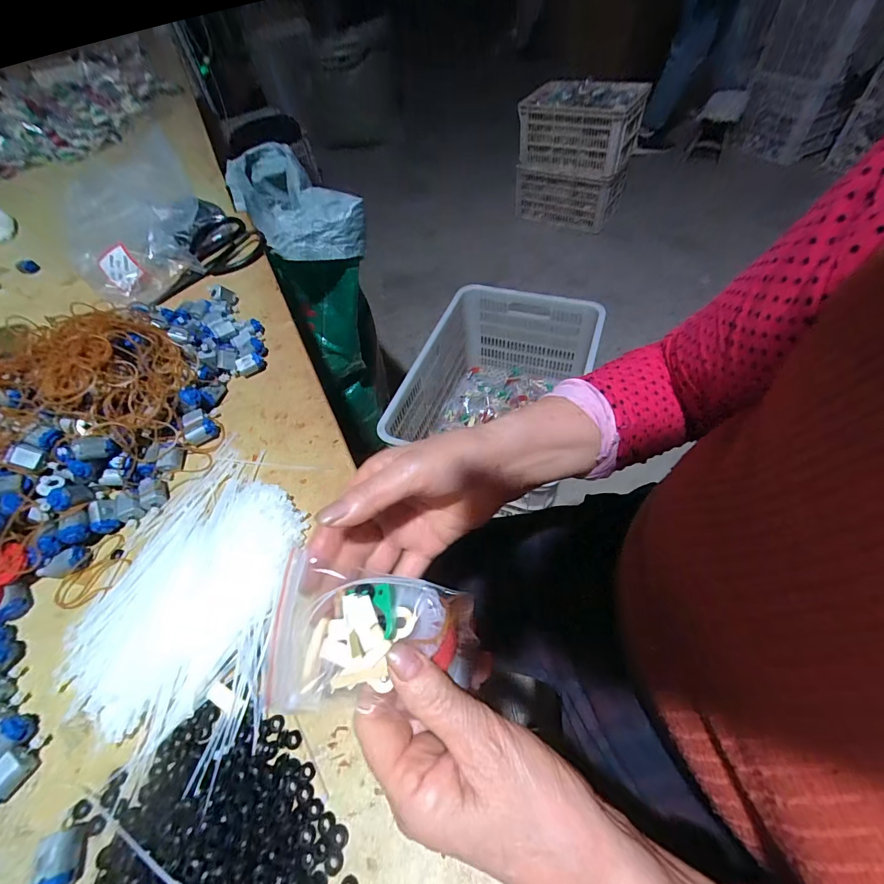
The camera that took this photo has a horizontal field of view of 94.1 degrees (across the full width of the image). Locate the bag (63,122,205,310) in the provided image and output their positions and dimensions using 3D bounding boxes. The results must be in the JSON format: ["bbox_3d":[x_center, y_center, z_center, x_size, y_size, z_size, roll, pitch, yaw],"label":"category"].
[{"bbox_3d":[-0.437,-0.321,0.577,0.177,0.108,0.225,-28,57,-14],"label":"bag"}]

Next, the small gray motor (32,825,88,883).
[{"bbox_3d":[-0.213,0.232,0.228,0.017,0.014,0.028,-18,55,-8],"label":"small gray motor"}]

